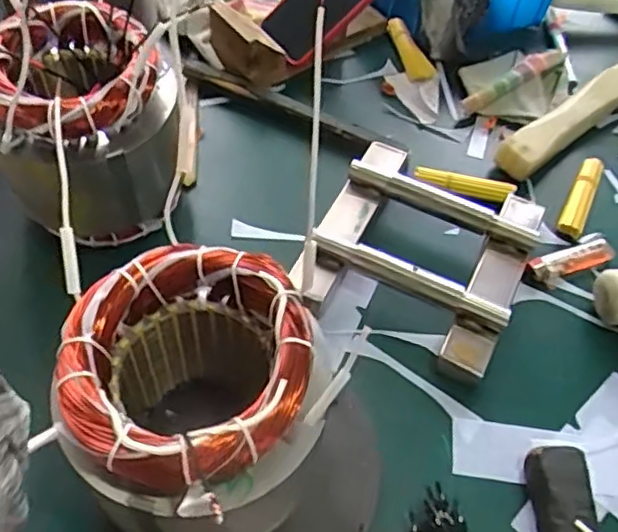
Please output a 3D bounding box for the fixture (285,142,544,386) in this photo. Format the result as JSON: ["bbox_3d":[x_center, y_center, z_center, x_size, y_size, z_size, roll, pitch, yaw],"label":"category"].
[{"bbox_3d":[0.097,-0.017,0.564,0.178,0.045,0.187,24,56,13],"label":"fixture"}]

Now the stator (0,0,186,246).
[{"bbox_3d":[-0.179,-0.107,0.523,0.124,0.157,0.124,2,53,-3],"label":"stator"}]

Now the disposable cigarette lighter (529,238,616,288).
[{"bbox_3d":[0.241,-0.004,0.587,0.089,0.017,0.028,-20,57,-18],"label":"disposable cigarette lighter"}]

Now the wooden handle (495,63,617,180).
[{"bbox_3d":[0.335,-0.196,0.722,0.354,0.039,0.038,-35,63,-26],"label":"wooden handle"}]

